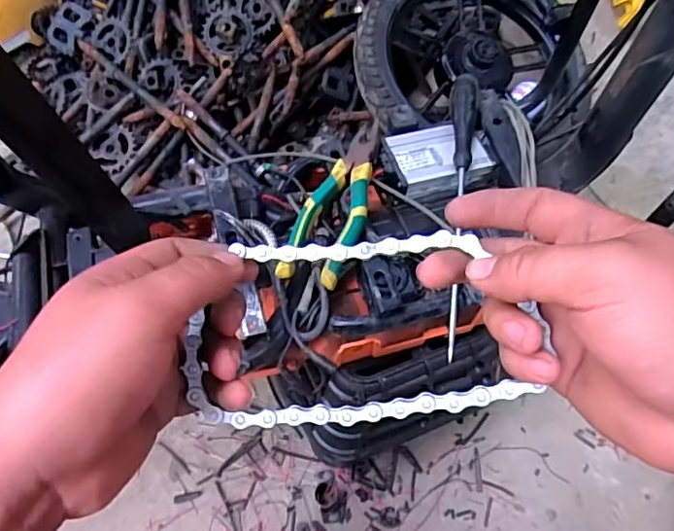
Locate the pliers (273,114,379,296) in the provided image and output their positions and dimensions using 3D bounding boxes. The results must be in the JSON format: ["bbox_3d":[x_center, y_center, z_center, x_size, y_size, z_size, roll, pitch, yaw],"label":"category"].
[{"bbox_3d":[0.005,-0.064,0.527,0.059,0.028,0.191,17,64,10],"label":"pliers"}]

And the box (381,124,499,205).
[{"bbox_3d":[0.106,-0.106,0.581,0.108,0.033,0.078,-16,63,-7],"label":"box"}]

